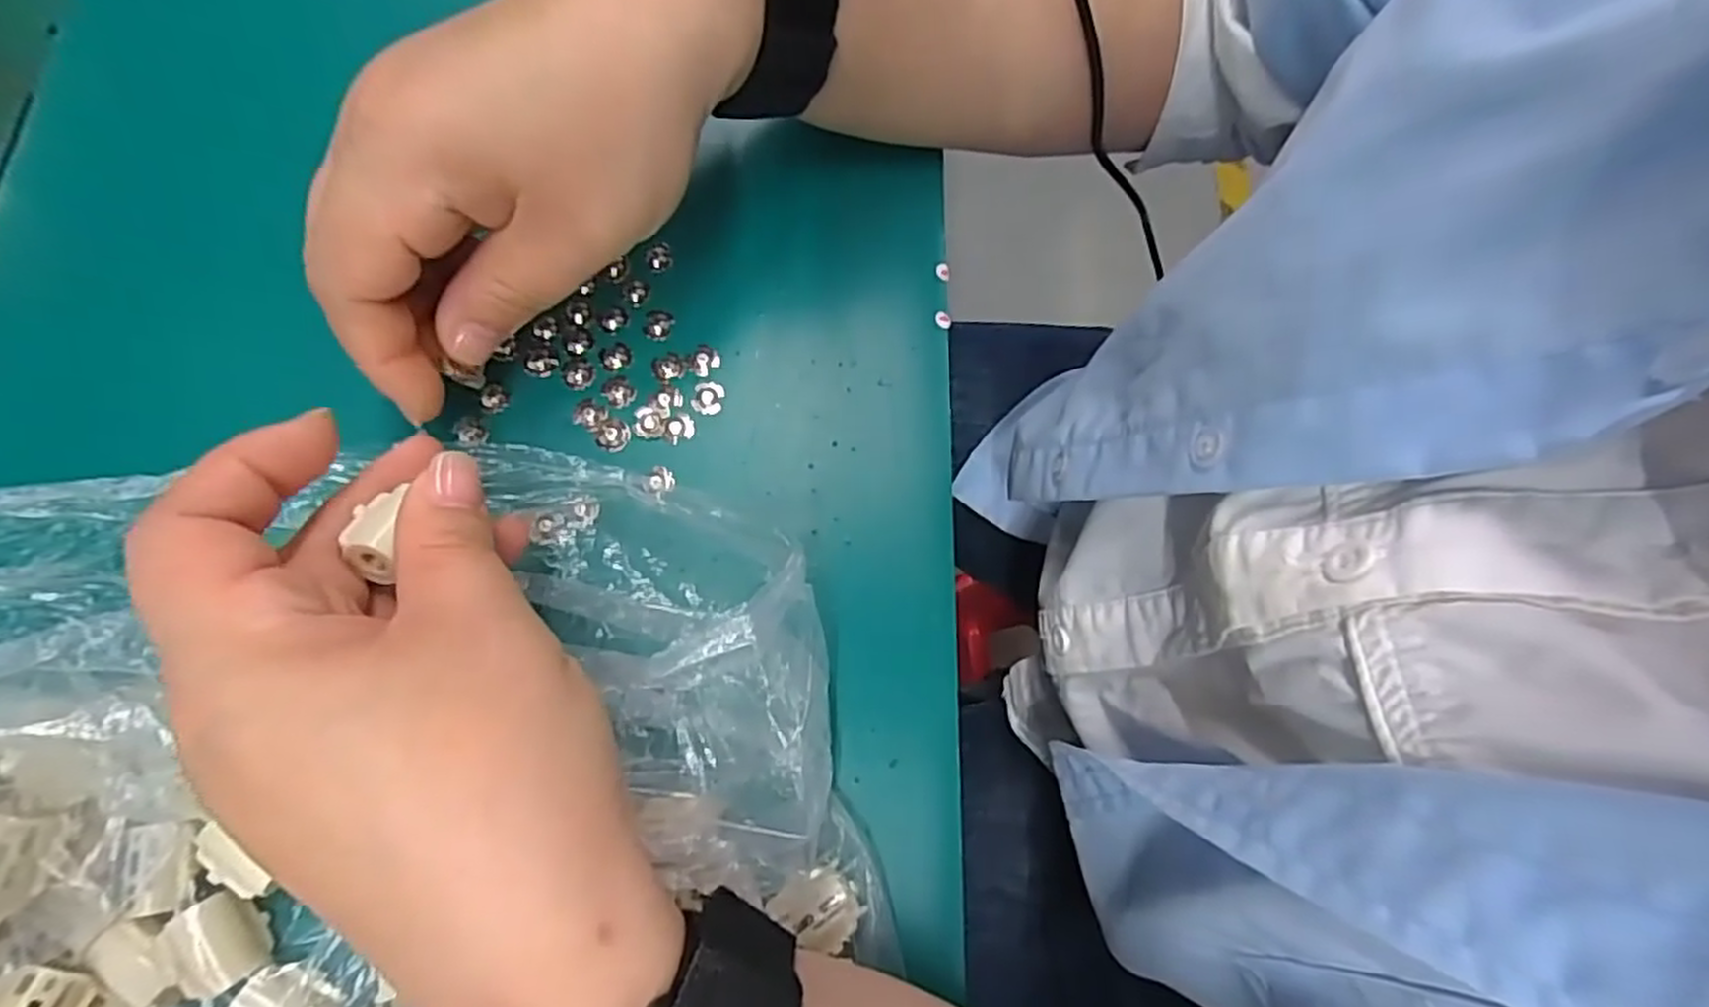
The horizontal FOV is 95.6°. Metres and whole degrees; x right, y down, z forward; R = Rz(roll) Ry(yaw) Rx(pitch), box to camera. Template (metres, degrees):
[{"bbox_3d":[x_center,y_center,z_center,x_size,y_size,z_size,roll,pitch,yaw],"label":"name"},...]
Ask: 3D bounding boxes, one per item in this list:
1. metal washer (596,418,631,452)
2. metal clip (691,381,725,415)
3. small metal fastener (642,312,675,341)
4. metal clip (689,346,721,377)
[{"bbox_3d":[-0.074,-0.022,0.237,0.010,0.004,0.010,0,74,-1],"label":"metal washer"},{"bbox_3d":[-0.046,-0.034,0.242,0.009,0.004,0.011,13,74,2],"label":"metal clip"},{"bbox_3d":[-0.063,-0.058,0.248,0.009,0.004,0.010,10,74,2],"label":"small metal fastener"},{"bbox_3d":[-0.048,-0.046,0.245,0.009,0.004,0.010,35,76,8],"label":"metal clip"}]

